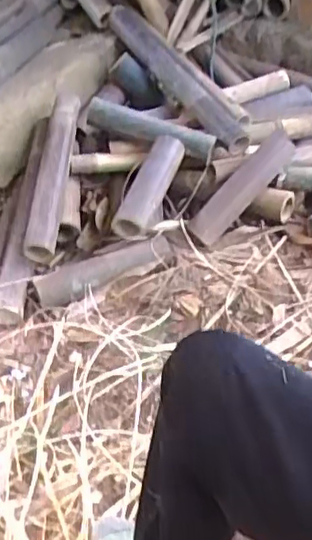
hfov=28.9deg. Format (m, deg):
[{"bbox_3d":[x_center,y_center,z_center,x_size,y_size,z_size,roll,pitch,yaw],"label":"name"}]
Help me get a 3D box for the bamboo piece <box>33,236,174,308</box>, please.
[{"bbox_3d":[-0.114,0.004,1.391,0.322,0.054,0.073,-17,42,-14],"label":"bamboo piece"}]

